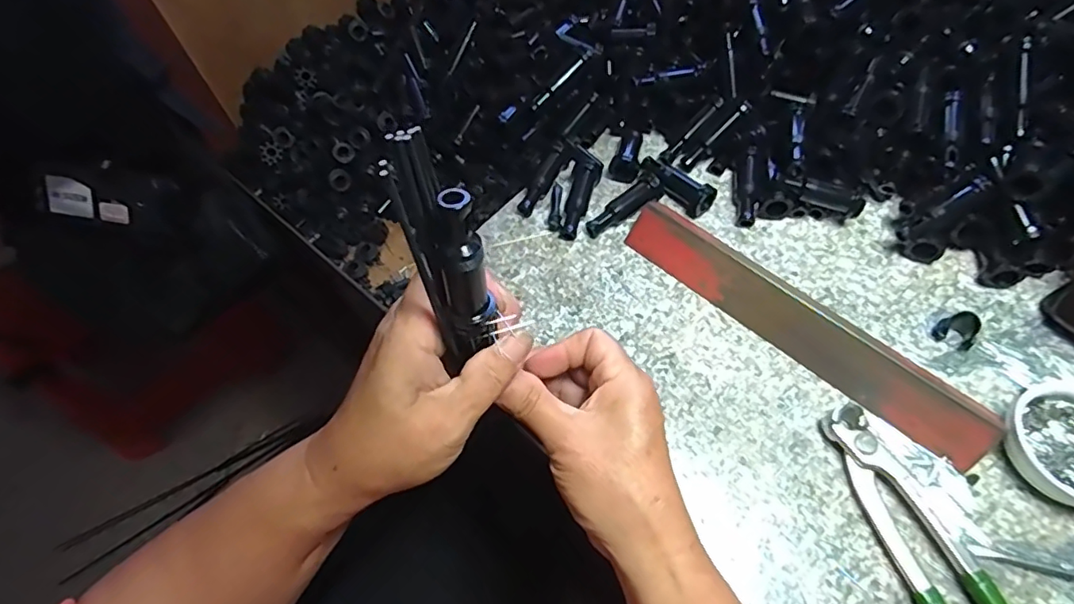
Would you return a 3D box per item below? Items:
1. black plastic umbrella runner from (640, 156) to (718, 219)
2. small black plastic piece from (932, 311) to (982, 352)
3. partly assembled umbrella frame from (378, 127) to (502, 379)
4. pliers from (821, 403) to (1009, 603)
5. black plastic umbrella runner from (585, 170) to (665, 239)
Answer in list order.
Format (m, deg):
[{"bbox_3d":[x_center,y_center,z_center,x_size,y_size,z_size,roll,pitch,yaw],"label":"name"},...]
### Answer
[{"bbox_3d":[0.107,-0.091,0.452,0.064,0.021,0.024,37,68,23],"label":"black plastic umbrella runner"},{"bbox_3d":[0.279,0.018,0.376,0.024,0.021,0.015,37,68,23],"label":"small black plastic piece"},{"bbox_3d":[-0.036,-0.018,0.234,0.027,0.105,0.020,-18,36,-7],"label":"partly assembled umbrella frame"},{"bbox_3d":[0.222,0.148,0.306,0.043,0.018,0.195,-19,59,-8],"label":"pliers"},{"bbox_3d":[0.067,-0.075,0.443,0.069,0.022,0.019,-35,63,-17],"label":"black plastic umbrella runner"}]

